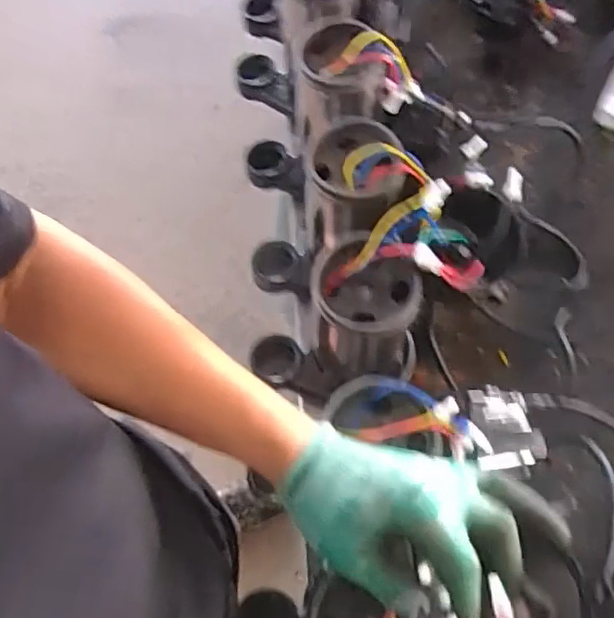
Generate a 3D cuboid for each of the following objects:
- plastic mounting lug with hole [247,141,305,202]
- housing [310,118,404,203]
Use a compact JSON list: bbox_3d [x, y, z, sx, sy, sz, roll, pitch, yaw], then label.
[{"bbox_3d":[-0.034,-0.174,0.750,0.089,0.052,0.050,27,70,14],"label":"plastic mounting lug with hole"},{"bbox_3d":[0.045,-0.131,0.578,0.086,0.049,0.092,-1,66,2],"label":"housing"}]

